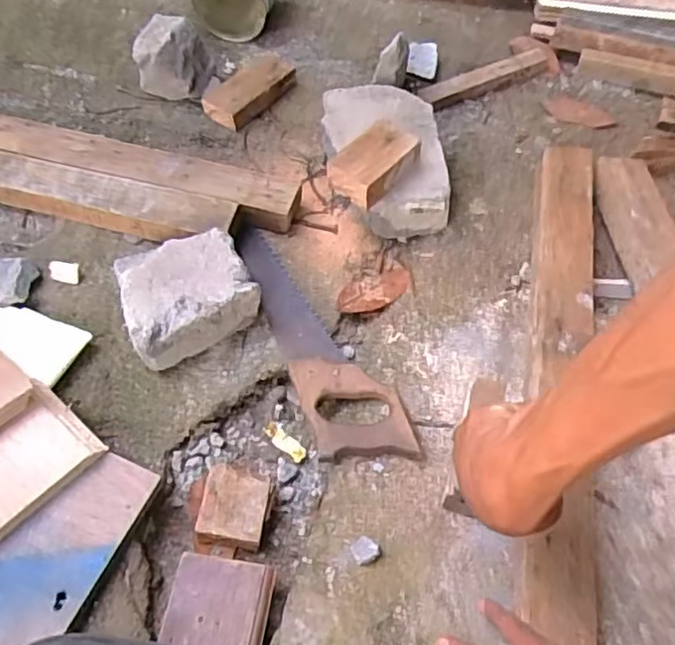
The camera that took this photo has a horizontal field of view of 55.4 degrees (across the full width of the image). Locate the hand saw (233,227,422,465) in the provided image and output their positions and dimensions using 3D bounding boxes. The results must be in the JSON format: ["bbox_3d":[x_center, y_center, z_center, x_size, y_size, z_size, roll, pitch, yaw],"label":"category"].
[{"bbox_3d":[-0.022,0.008,0.694,0.091,0.018,0.328,-18,62,-14],"label":"hand saw"}]

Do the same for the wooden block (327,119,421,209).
[{"bbox_3d":[0.044,-0.184,0.725,0.062,0.039,0.100,39,63,18],"label":"wooden block"}]

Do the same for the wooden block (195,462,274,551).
[{"bbox_3d":[-0.096,0.176,0.618,0.063,0.039,0.069,9,59,2],"label":"wooden block"}]

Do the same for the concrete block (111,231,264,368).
[{"bbox_3d":[-0.164,-0.031,0.688,0.135,0.072,0.118,-27,64,-18],"label":"concrete block"}]

